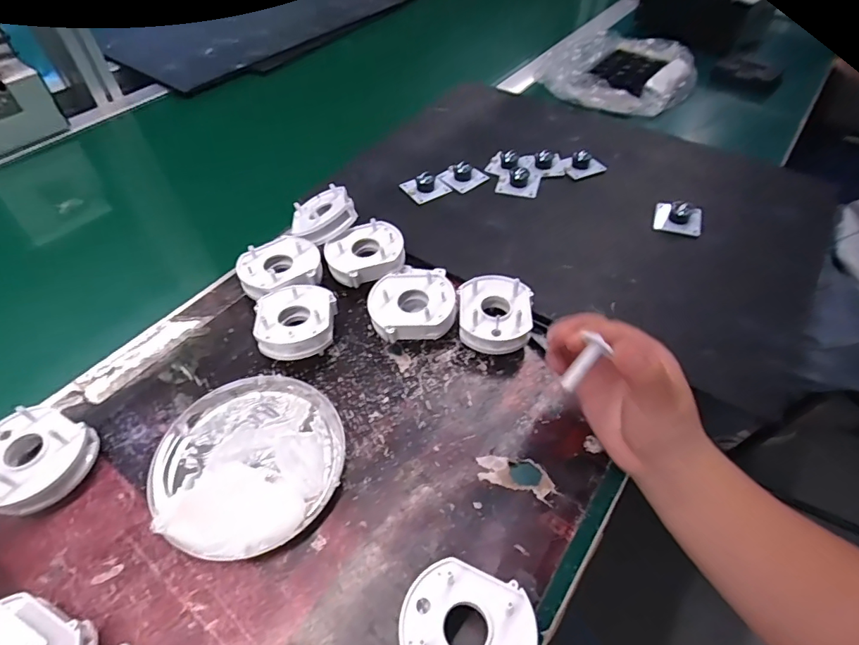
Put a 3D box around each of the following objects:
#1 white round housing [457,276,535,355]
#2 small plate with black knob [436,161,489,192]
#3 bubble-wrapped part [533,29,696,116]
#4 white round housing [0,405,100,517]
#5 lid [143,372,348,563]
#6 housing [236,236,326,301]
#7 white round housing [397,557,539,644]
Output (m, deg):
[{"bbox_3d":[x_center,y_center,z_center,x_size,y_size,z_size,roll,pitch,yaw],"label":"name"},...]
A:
[{"bbox_3d":[0.055,-0.003,0.400,0.061,0.037,0.061,0,51,-1],"label":"white round housing"},{"bbox_3d":[0.039,-0.174,0.549,0.044,0.020,0.042,-33,59,-25],"label":"small plate with black knob"},{"bbox_3d":[0.289,-0.384,0.714,0.242,0.037,0.191,-37,60,-27],"label":"bubble-wrapped part"},{"bbox_3d":[-0.268,0.090,0.328,0.063,0.035,0.063,0,51,-1],"label":"white round housing"},{"bbox_3d":[-0.127,0.092,0.334,0.129,0.021,0.125,0,51,-1],"label":"lid"},{"bbox_3d":[-0.134,-0.045,0.439,0.073,0.037,0.062,-23,55,-18],"label":"housing"},{"bbox_3d":[0.019,0.170,0.263,0.071,0.029,0.060,16,52,12],"label":"white round housing"}]

